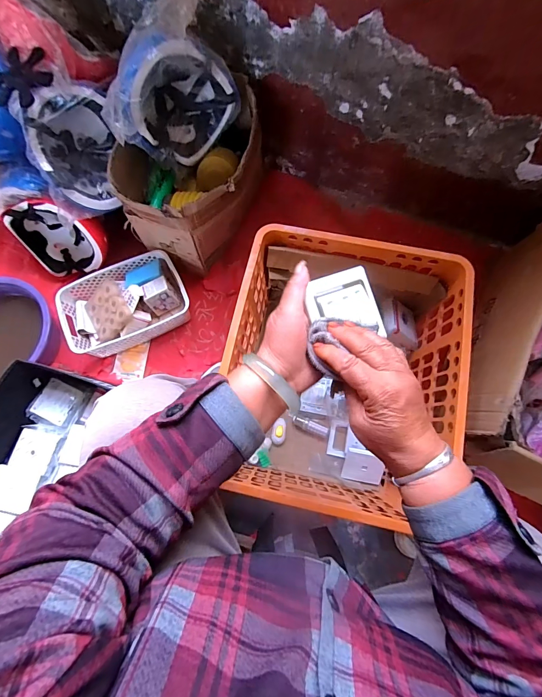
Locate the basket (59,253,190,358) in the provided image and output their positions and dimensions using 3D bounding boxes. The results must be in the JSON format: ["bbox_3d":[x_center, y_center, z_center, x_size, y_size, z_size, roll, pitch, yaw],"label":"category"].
[{"bbox_3d":[-0.367,-0.115,0.830,0.293,0.099,0.196,-25,76,-5],"label":"basket"}]

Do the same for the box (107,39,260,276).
[{"bbox_3d":[-0.178,-0.425,0.727,0.264,0.389,0.352,13,76,5],"label":"box"}]

